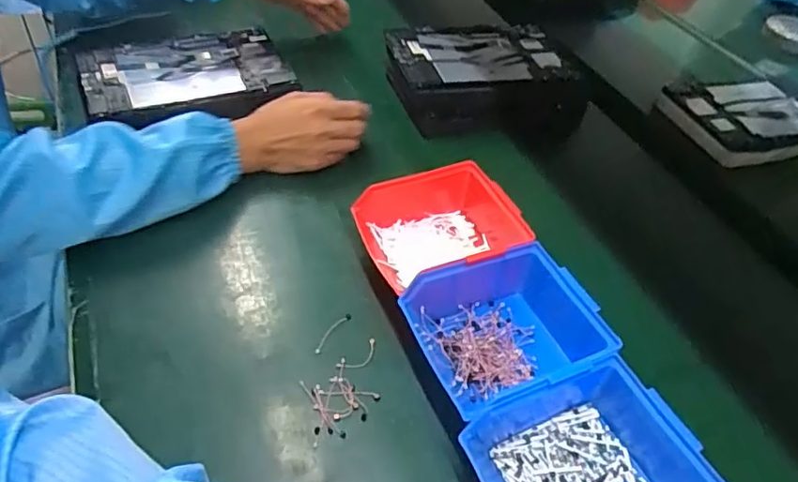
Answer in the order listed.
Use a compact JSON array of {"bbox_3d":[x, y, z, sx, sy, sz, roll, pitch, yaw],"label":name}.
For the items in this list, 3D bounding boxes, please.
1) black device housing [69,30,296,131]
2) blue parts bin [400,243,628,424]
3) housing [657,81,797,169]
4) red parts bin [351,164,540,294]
[{"bbox_3d":[-0.264,-0.211,0.724,0.241,0.025,0.163,-17,51,-25],"label":"black device housing"},{"bbox_3d":[0.091,0.077,0.476,0.150,0.065,0.123,-12,49,-18],"label":"blue parts bin"},{"bbox_3d":[0.509,-0.181,0.831,0.234,0.030,0.168,-7,47,-17],"label":"housing"},{"bbox_3d":[0.052,-0.007,0.553,0.166,0.070,0.121,-14,49,-19],"label":"red parts bin"}]

